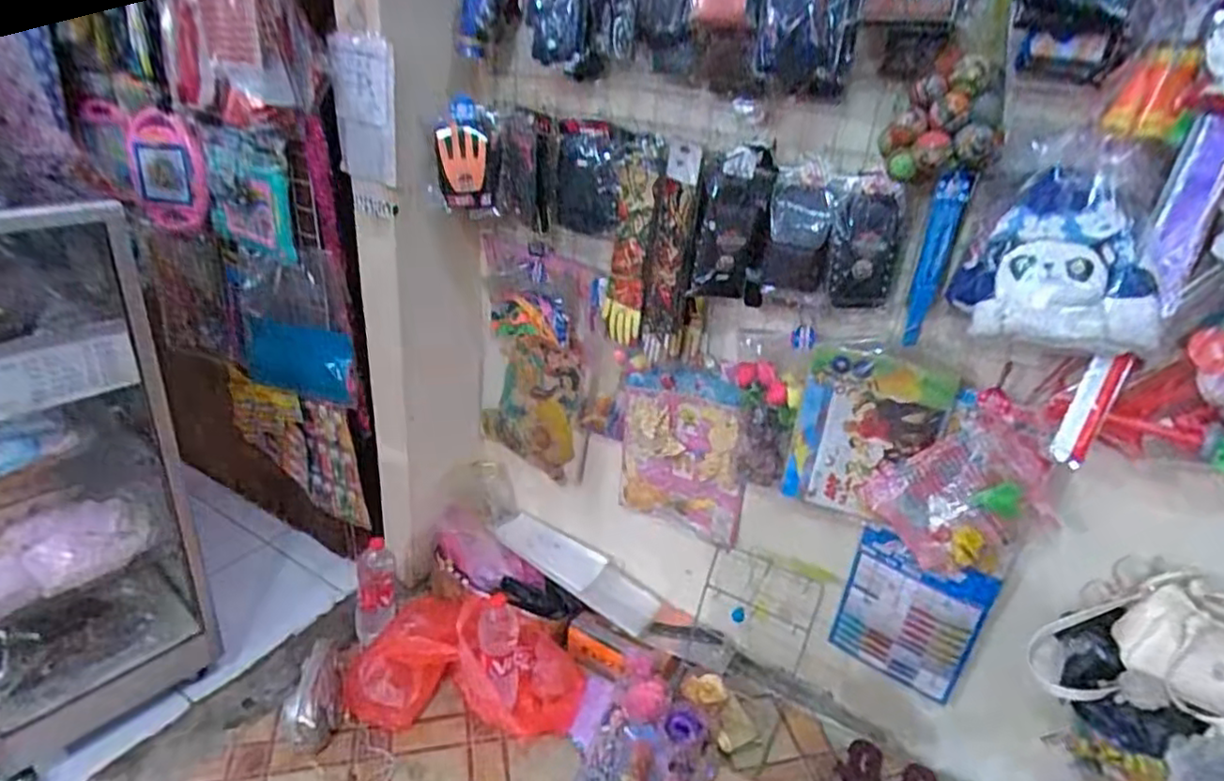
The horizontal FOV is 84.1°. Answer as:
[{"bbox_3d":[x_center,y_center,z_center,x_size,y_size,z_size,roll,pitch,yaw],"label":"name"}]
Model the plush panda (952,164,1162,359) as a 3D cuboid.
[{"bbox_3d":[0.613,-0.172,0.921,0.232,0.196,0.133,16,29,20],"label":"plush panda"}]

